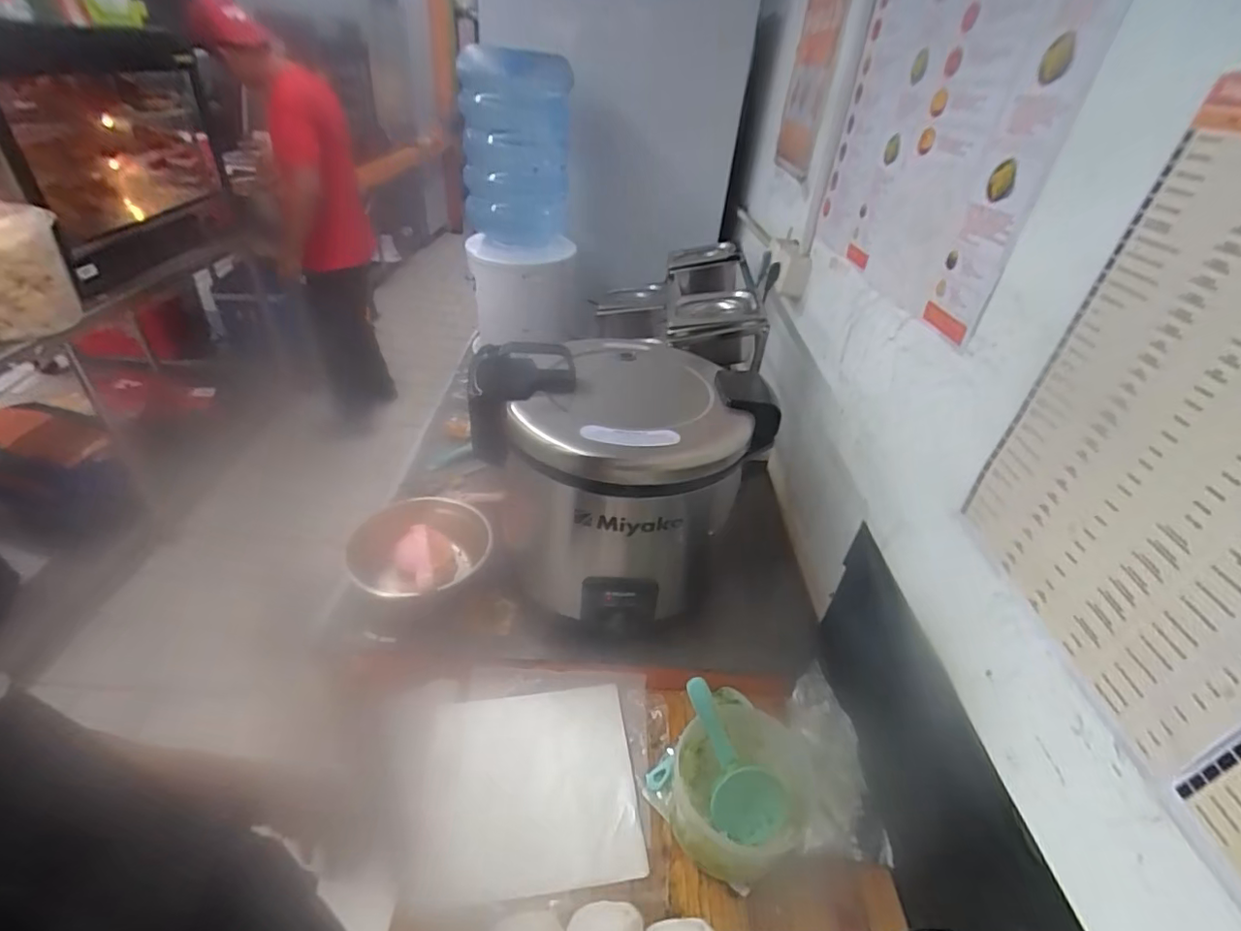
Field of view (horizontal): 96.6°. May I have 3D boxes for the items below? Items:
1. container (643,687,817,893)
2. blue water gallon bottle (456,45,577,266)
[{"bbox_3d":[0.137,0.405,0.689,0.166,0.114,0.172,-22,45,-33],"label":"container"},{"bbox_3d":[-0.233,-0.681,1.243,0.239,0.396,0.239,-2,37,-12],"label":"blue water gallon bottle"}]

